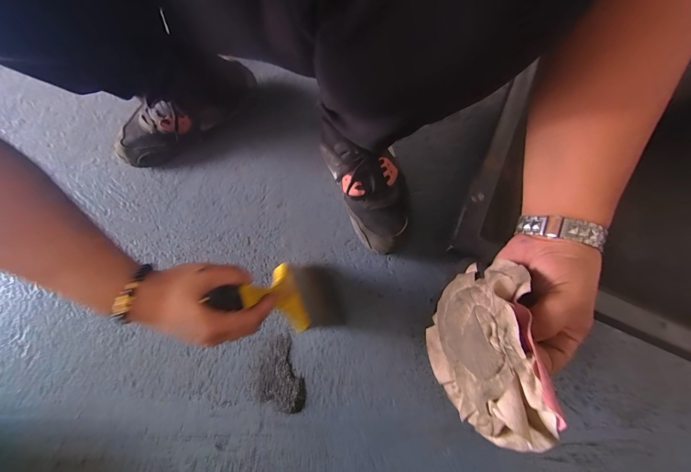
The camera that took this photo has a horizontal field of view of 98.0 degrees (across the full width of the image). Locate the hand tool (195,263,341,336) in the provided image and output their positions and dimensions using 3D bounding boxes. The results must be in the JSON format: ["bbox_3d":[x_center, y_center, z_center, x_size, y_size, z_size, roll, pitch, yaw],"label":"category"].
[{"bbox_3d":[-0.081,0.080,0.396,0.033,0.220,0.095,-25,69,28],"label":"hand tool"}]

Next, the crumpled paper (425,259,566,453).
[{"bbox_3d":[0.120,0.100,0.269,0.039,0.159,0.140,0,71,-3],"label":"crumpled paper"}]

